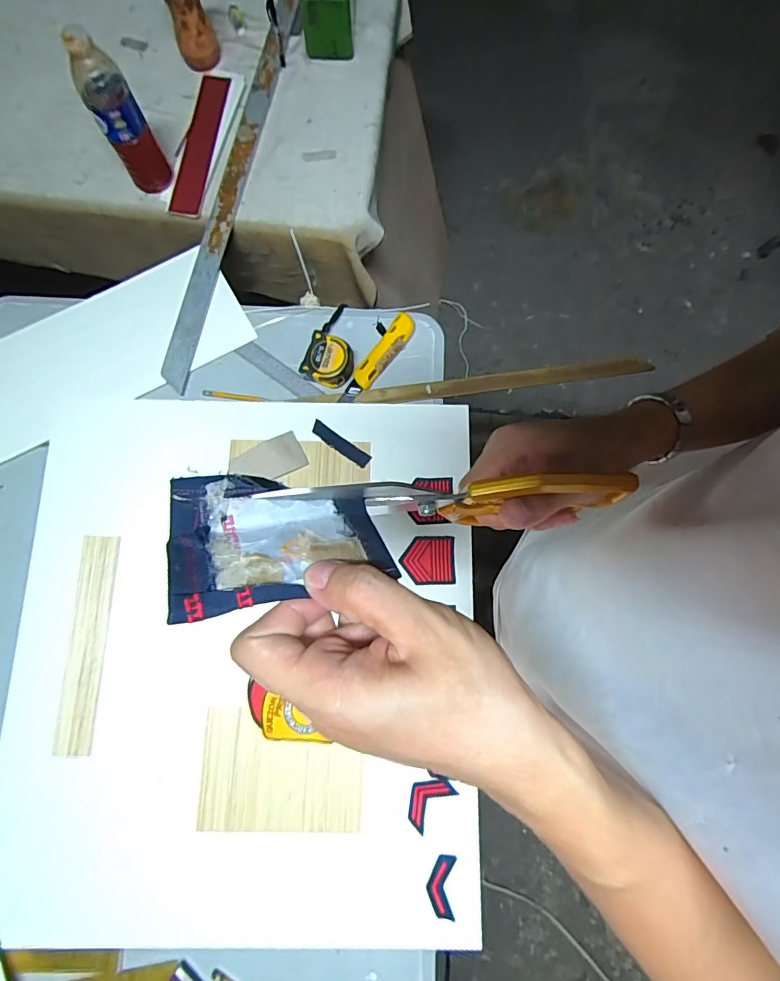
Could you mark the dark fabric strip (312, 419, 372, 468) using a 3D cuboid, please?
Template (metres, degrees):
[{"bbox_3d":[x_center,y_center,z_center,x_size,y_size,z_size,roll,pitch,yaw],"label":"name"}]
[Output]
[{"bbox_3d":[-0.069,-0.065,0.668,0.093,0.005,0.020,34,88,4],"label":"dark fabric strip"}]

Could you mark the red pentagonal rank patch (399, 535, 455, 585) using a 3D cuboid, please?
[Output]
[{"bbox_3d":[0.051,0.092,0.634,0.070,0.004,0.063,0,78,-1],"label":"red pentagonal rank patch"}]

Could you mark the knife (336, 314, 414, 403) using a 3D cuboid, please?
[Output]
[{"bbox_3d":[-0.017,-0.193,0.693,0.036,0.016,0.160,37,80,6],"label":"knife"}]

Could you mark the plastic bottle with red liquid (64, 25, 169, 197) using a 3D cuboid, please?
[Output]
[{"bbox_3d":[-0.373,-0.514,0.662,0.061,0.195,0.060,-33,80,-7],"label":"plastic bottle with red liquid"}]

